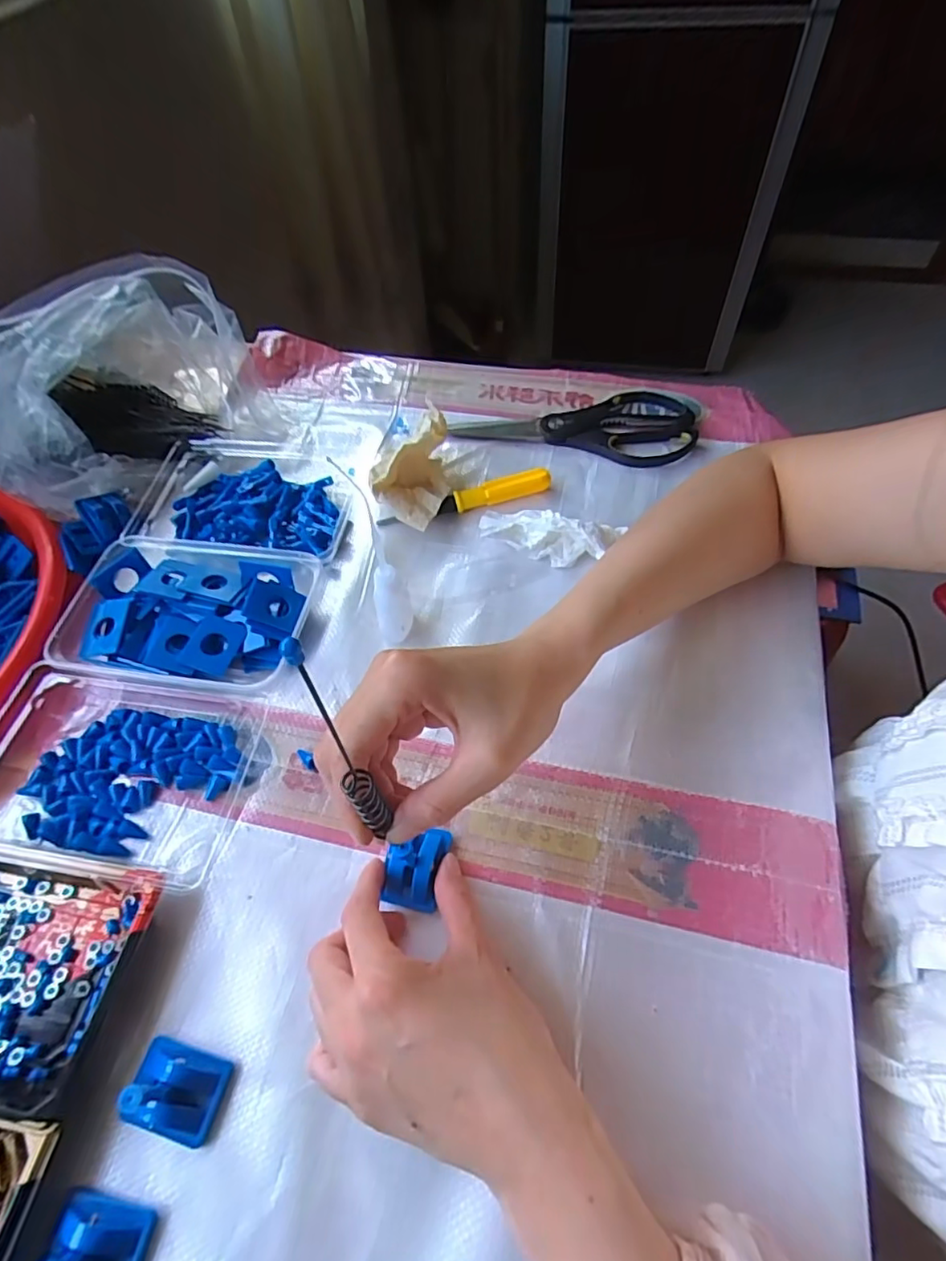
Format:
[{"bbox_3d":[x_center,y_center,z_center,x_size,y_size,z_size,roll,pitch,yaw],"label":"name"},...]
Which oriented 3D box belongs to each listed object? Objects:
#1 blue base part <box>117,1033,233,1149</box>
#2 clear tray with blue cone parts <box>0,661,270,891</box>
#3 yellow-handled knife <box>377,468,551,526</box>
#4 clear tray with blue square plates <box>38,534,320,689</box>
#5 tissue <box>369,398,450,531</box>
[{"bbox_3d":[-0.144,0.212,0.268,0.045,0.043,0.033,11,58,11],"label":"blue base part"},{"bbox_3d":[-0.228,0.083,0.360,0.167,0.028,0.118,6,58,7],"label":"clear tray with blue cone parts"},{"bbox_3d":[-0.006,-0.106,0.472,0.141,0.019,0.013,-16,57,-7],"label":"yellow-handled knife"},{"bbox_3d":[-0.198,-0.011,0.412,0.158,0.033,0.109,6,58,7],"label":"clear tray with blue square plates"},{"bbox_3d":[-0.051,-0.124,0.466,0.059,0.057,0.093,-2,57,2],"label":"tissue"}]

